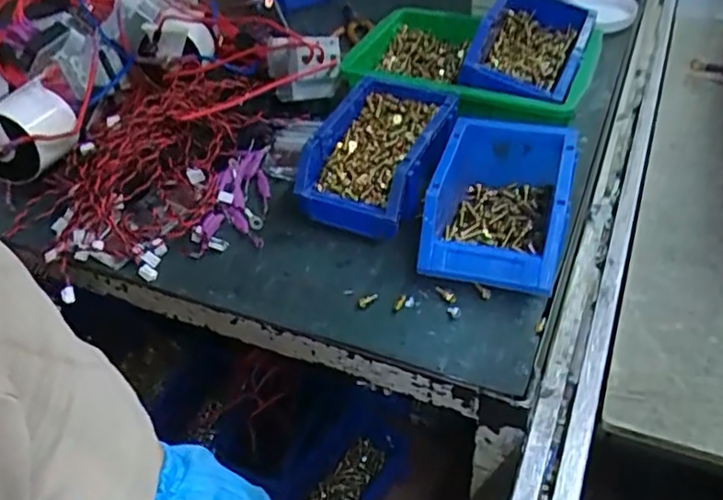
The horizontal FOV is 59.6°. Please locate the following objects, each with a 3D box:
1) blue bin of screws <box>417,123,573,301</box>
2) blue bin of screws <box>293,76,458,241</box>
[{"bbox_3d":[0.121,-0.039,0.549,0.111,0.077,0.156,9,45,16],"label":"blue bin of screws"},{"bbox_3d":[0.021,-0.085,0.607,0.119,0.080,0.171,13,46,20],"label":"blue bin of screws"}]

